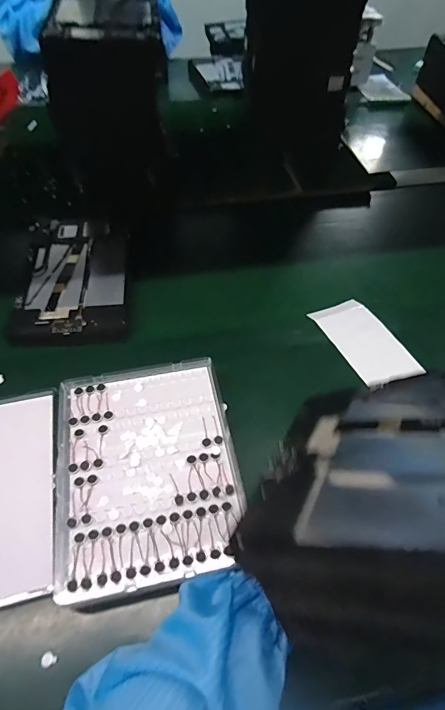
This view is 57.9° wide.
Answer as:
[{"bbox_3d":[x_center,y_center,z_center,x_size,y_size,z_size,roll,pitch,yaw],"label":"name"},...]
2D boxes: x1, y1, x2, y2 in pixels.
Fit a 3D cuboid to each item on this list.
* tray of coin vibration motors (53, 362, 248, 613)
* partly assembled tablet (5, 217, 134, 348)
[{"bbox_3d":[-0.075,0.113,0.412,0.172,0.038,0.220,-9,56,-9],"label":"tray of coin vibration motors"},{"bbox_3d":[-0.208,-0.121,0.588,0.158,0.012,0.265,-2,55,-4],"label":"partly assembled tablet"}]

